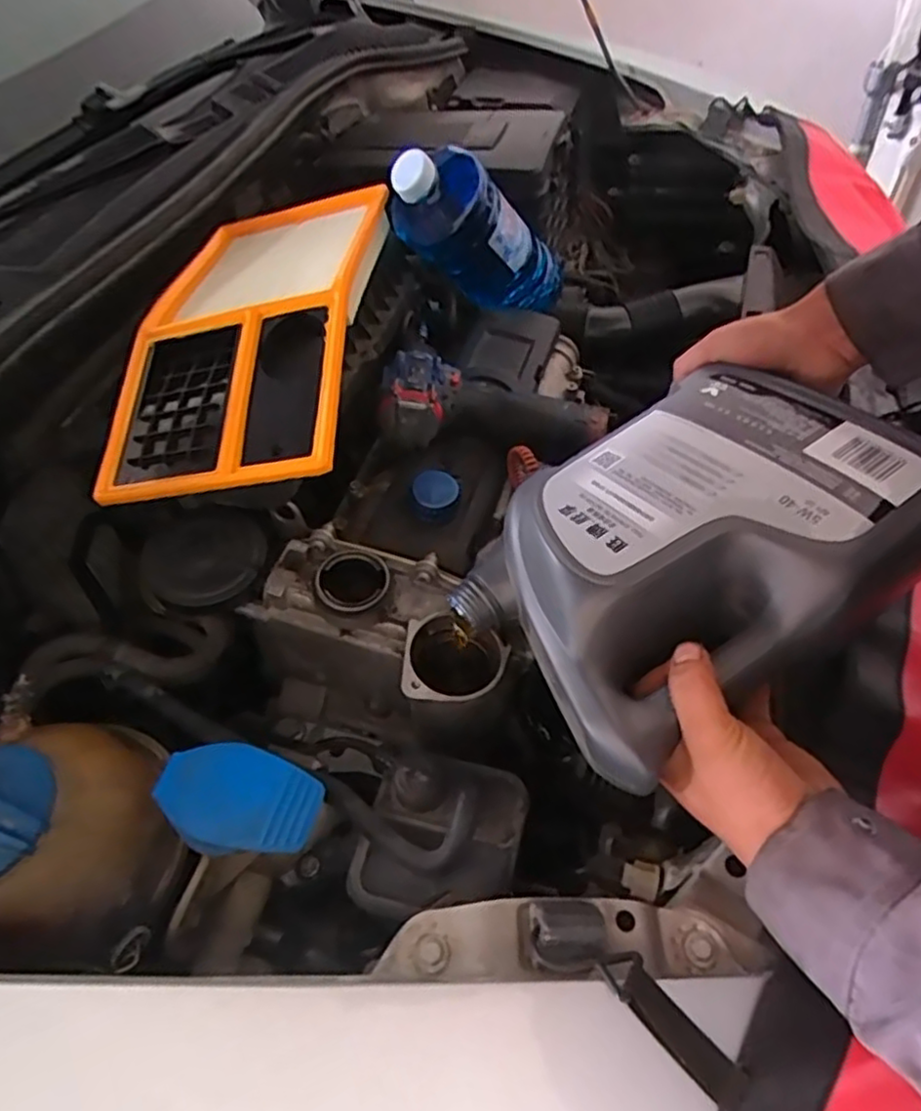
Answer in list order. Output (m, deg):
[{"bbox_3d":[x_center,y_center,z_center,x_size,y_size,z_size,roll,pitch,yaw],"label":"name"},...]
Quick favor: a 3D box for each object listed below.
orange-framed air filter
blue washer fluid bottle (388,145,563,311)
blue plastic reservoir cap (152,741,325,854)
[{"bbox_3d":[-0.174,-0.203,0.566,0.189,0.063,0.365,-1,52,5],"label":"orange-framed air filter"},{"bbox_3d":[0.024,-0.331,0.699,0.103,0.246,0.079,-51,51,18],"label":"blue washer fluid bottle"},{"bbox_3d":[-0.130,0.140,0.384,0.091,0.017,0.057,17,55,18],"label":"blue plastic reservoir cap"}]

